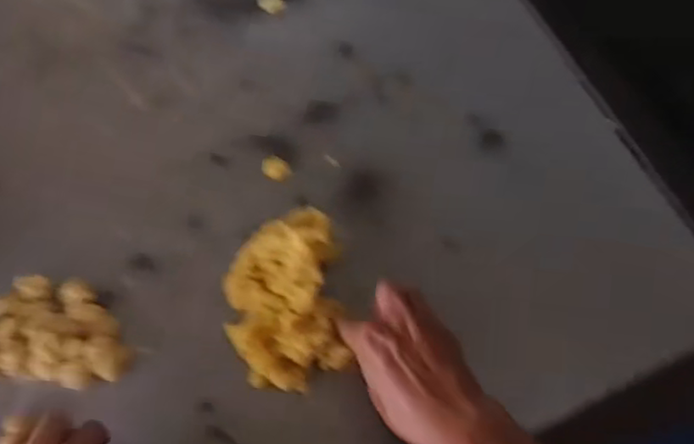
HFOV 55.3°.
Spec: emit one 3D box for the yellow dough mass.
[{"bbox_3d":[-0.051,0.060,0.537,0.090,0.027,0.140,-8,68,-5],"label":"yellow dough mass"}]

